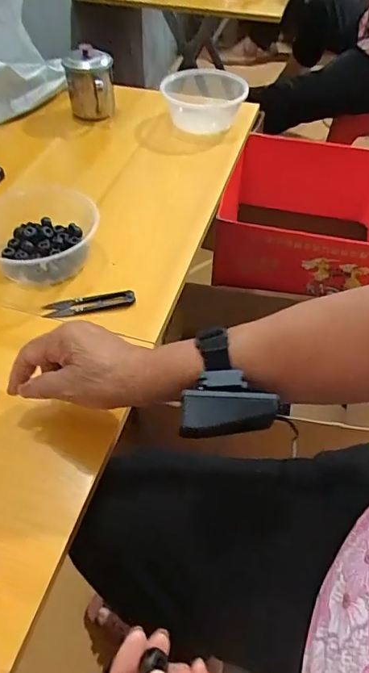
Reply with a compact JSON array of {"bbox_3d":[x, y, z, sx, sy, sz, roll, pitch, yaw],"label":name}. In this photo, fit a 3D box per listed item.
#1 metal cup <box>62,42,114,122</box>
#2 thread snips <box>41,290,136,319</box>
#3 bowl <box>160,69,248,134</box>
[{"bbox_3d":[-0.161,-0.431,0.799,0.081,0.105,0.070,-7,50,-6],"label":"metal cup"},{"bbox_3d":[-0.108,-0.038,0.521,0.101,0.010,0.021,-10,50,-9],"label":"thread snips"},{"bbox_3d":[0.034,-0.402,0.794,0.138,0.065,0.112,-10,50,-8],"label":"bowl"}]

